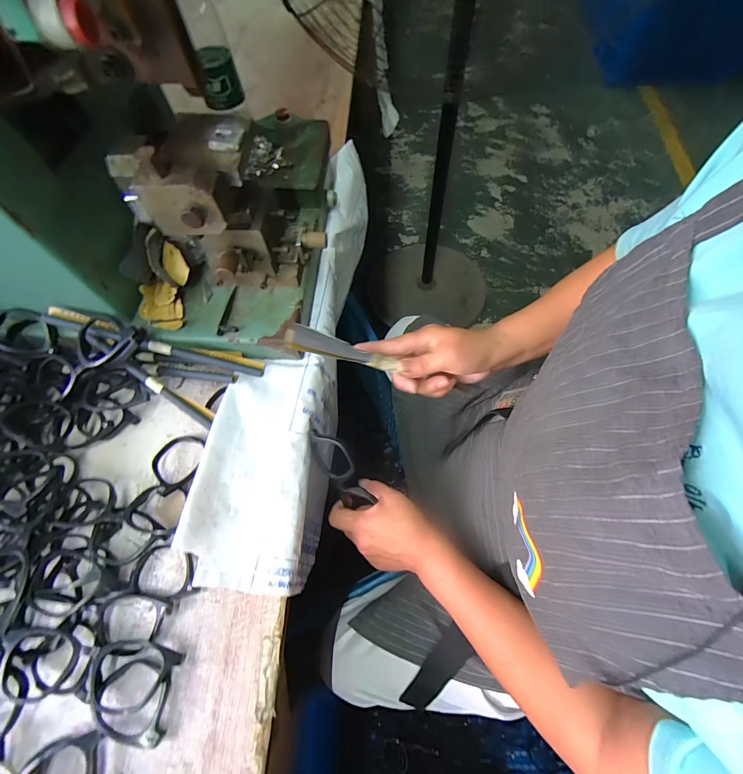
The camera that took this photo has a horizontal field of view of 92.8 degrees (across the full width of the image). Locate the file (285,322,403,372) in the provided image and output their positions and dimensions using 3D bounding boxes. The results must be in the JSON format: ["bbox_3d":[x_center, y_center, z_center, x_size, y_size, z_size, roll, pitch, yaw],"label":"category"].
[{"bbox_3d":[-0.025,-0.036,0.331,0.108,0.007,0.022,11,110,-26],"label":"file"}]

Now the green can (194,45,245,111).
[{"bbox_3d":[-0.232,-0.471,0.540,0.060,0.057,0.062,-15,65,-4],"label":"green can"}]

